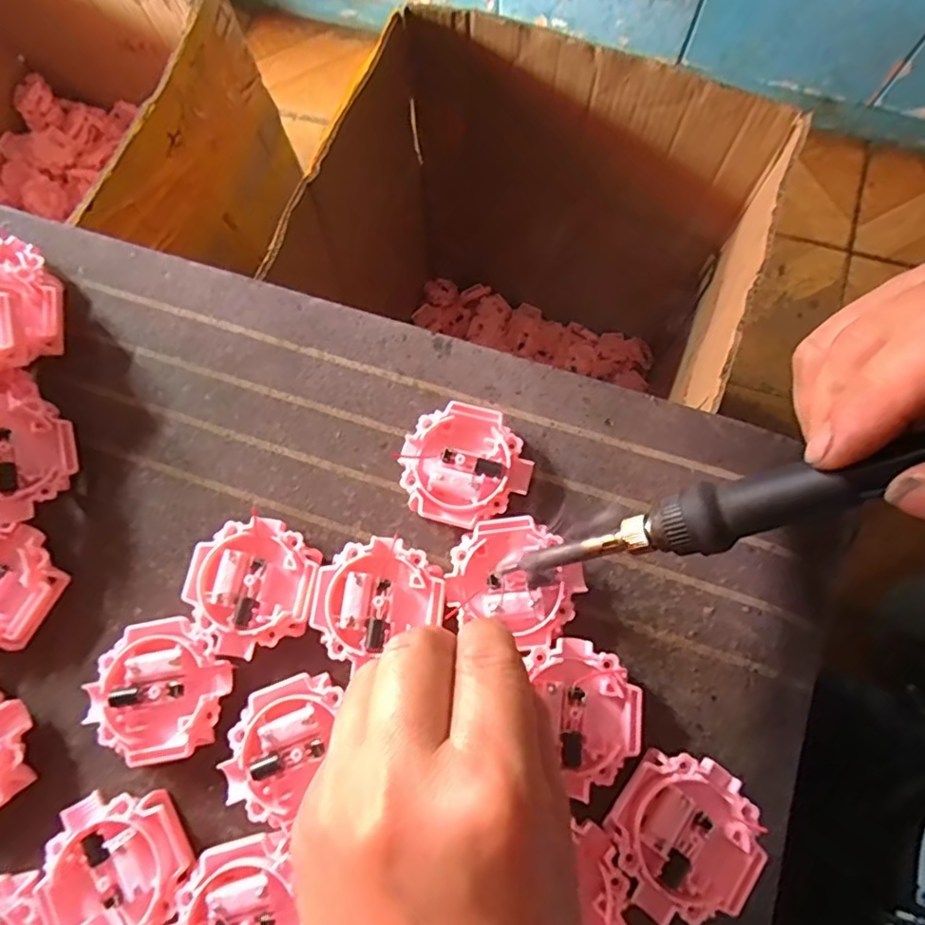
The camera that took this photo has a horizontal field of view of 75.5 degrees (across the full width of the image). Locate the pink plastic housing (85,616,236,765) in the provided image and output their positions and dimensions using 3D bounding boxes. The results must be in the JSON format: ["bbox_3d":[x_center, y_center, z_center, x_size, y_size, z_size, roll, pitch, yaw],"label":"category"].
[{"bbox_3d":[-0.120,0.091,0.241,0.053,0.016,0.051,-1,75,2],"label":"pink plastic housing"}]

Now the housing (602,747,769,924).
[{"bbox_3d":[0.081,0.137,0.218,0.052,0.012,0.054,35,79,11],"label":"housing"}]

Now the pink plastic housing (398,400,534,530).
[{"bbox_3d":[0.002,0.002,0.260,0.054,0.013,0.051,-1,75,2],"label":"pink plastic housing"}]

